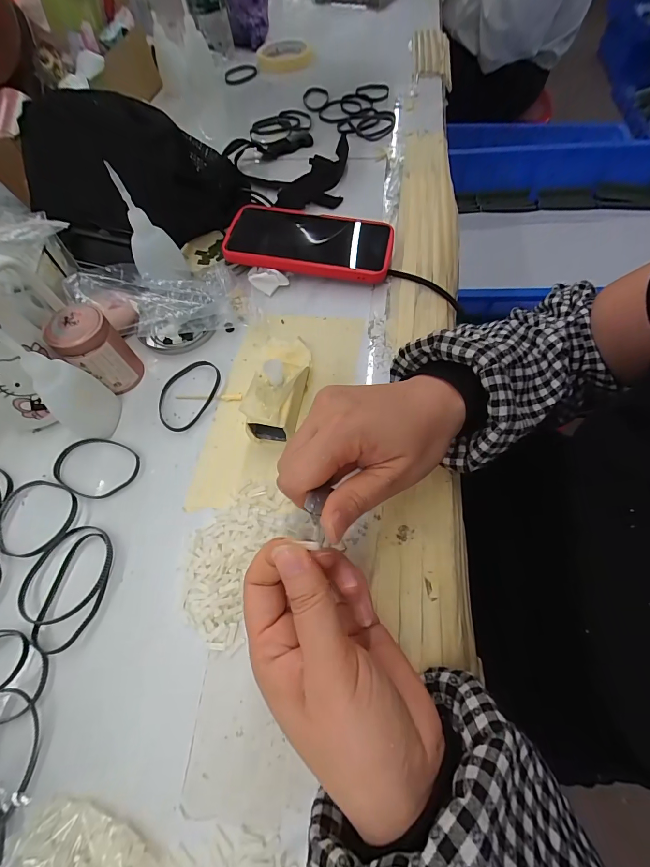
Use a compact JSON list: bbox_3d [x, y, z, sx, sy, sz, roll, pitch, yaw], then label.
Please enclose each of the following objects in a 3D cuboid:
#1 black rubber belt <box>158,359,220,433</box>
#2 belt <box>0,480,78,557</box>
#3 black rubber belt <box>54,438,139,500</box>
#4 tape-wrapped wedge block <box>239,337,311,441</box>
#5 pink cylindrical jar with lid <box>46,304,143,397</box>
[{"bbox_3d":[-0.121,-0.036,0.311,0.047,0.006,0.070,22,65,13],"label":"black rubber belt"},{"bbox_3d":[-0.215,0.063,0.265,0.061,0.005,0.055,12,63,8],"label":"belt"},{"bbox_3d":[-0.183,0.026,0.282,0.068,0.004,0.049,18,64,12],"label":"black rubber belt"},{"bbox_3d":[-0.034,-0.034,0.285,0.042,0.039,0.083,10,63,8],"label":"tape-wrapped wedge block"},{"bbox_3d":[-0.188,-0.068,0.298,0.037,0.066,0.044,37,69,19],"label":"pink cylindrical jar with lid"}]

